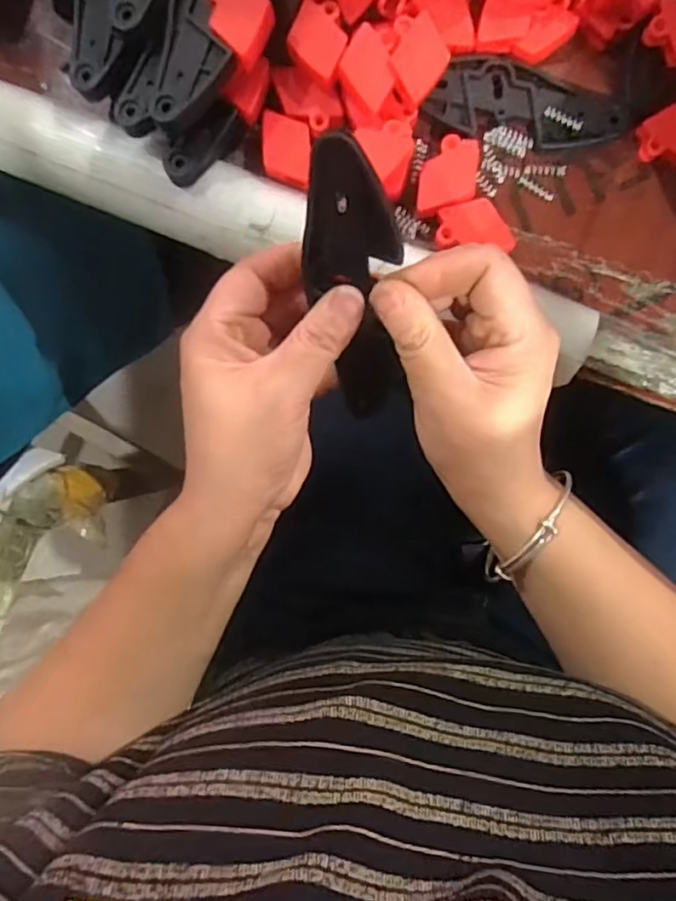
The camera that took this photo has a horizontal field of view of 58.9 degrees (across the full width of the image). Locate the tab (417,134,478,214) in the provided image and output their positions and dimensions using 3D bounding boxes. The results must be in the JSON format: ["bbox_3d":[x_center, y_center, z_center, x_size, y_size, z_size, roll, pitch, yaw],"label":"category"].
[{"bbox_3d":[0.060,-0.148,0.325,0.030,0.009,0.039,6,93,2],"label":"tab"}]

